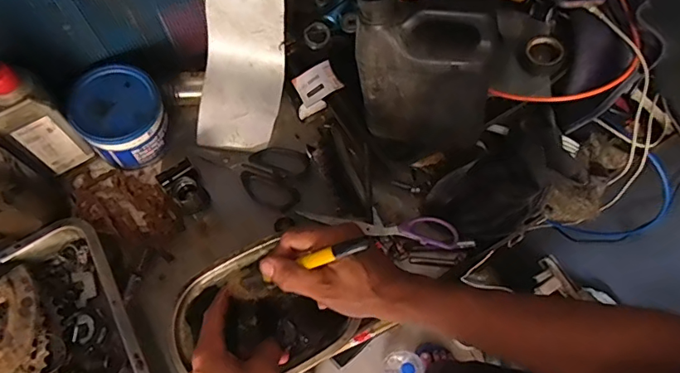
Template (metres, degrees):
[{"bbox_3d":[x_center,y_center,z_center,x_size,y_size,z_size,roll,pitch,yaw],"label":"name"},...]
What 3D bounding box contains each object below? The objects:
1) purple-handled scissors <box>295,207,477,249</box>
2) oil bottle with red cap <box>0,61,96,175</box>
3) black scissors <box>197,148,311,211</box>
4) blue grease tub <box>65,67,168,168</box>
[{"bbox_3d":[0.058,0.048,0.614,0.211,0.025,0.037,10,68,4],"label":"purple-handled scissors"},{"bbox_3d":[-0.348,-0.070,0.566,0.066,0.166,0.046,-41,74,-15],"label":"oil bottle with red cap"},{"bbox_3d":[-0.119,-0.021,0.660,0.147,0.015,0.082,13,68,5],"label":"black scissors"},{"bbox_3d":[-0.269,-0.085,0.620,0.099,0.080,0.100,0,68,0],"label":"blue grease tub"}]

